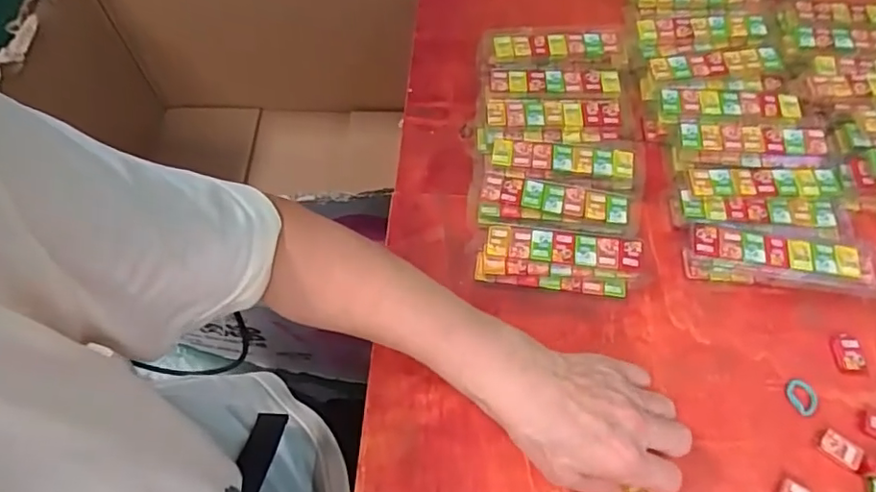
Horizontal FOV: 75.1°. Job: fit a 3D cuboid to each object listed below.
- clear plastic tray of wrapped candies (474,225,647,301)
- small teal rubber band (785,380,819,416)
[{"bbox_3d":[0.096,0.012,0.452,0.128,0.028,0.047,3,61,3],"label":"clear plastic tray of wrapped candies"},{"bbox_3d":[0.264,0.108,0.411,0.021,0.004,0.024,-24,63,-12],"label":"small teal rubber band"}]

